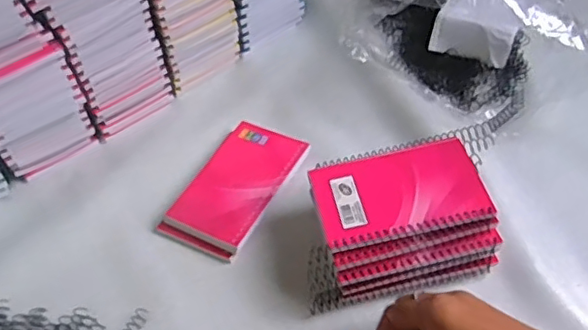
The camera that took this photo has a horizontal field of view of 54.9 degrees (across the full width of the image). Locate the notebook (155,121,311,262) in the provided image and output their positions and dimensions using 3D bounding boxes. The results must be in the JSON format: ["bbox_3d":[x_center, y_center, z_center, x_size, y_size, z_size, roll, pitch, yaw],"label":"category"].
[{"bbox_3d":[-0.054,0.018,0.534,0.086,0.013,0.142,20,56,24],"label":"notebook"}]

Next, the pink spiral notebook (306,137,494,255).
[{"bbox_3d":[0.083,0.021,0.450,0.129,0.009,0.084,-9,50,-2],"label":"pink spiral notebook"}]

